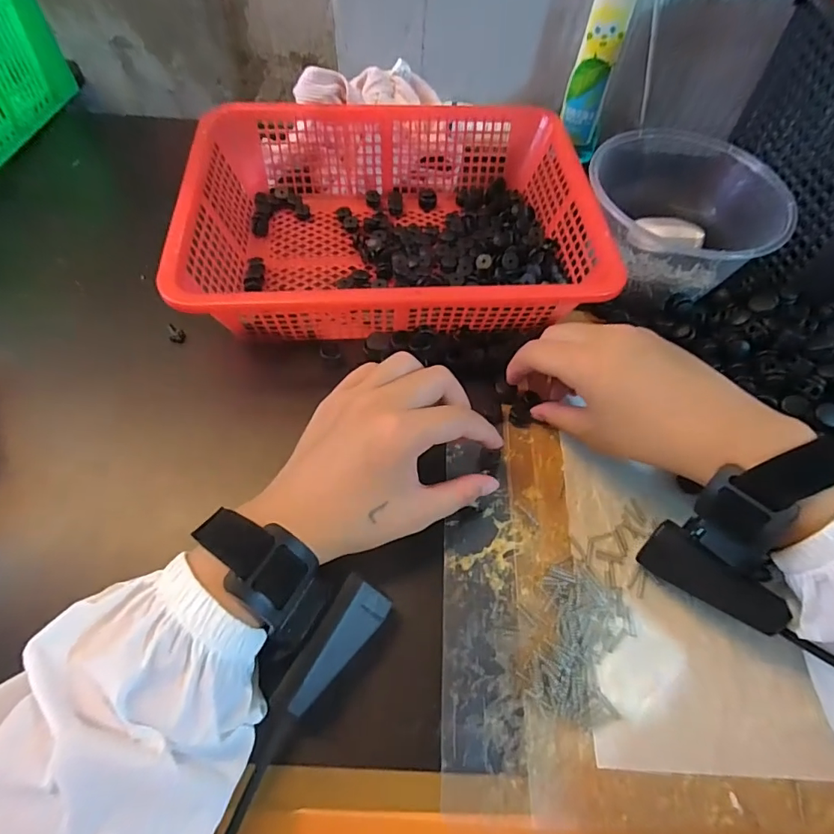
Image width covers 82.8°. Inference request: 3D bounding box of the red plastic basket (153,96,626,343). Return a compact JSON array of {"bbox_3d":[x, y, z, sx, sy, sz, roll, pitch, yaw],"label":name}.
[{"bbox_3d":[-0.019,-0.154,0.379,0.295,0.077,0.218,-3,60,-5],"label":"red plastic basket"}]

